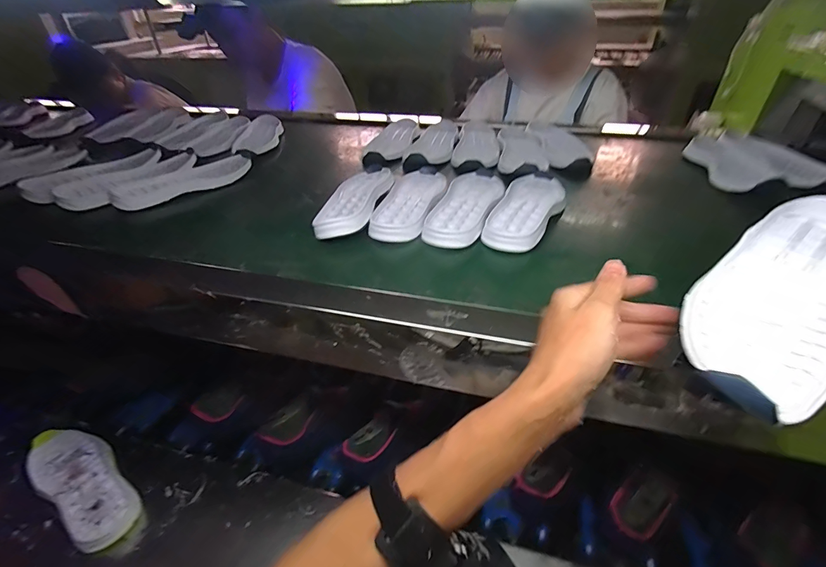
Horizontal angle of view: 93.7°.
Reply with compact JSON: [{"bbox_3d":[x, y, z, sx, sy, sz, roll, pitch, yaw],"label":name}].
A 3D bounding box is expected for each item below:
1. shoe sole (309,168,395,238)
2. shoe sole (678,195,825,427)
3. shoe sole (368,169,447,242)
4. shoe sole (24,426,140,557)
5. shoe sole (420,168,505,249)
[{"bbox_3d":[-0.078,-0.129,0.571,0.076,0.034,0.213,9,39,5],"label":"shoe sole"},{"bbox_3d":[0.260,0.001,0.273,0.083,0.039,0.222,31,51,34],"label":"shoe sole"},{"bbox_3d":[-0.001,-0.132,0.572,0.073,0.024,0.219,11,39,8],"label":"shoe sole"},{"bbox_3d":[-0.500,0.296,0.586,0.256,0.021,0.086,25,43,23],"label":"shoe sole"},{"bbox_3d":[0.082,-0.123,0.561,0.075,0.022,0.220,16,40,13],"label":"shoe sole"}]

